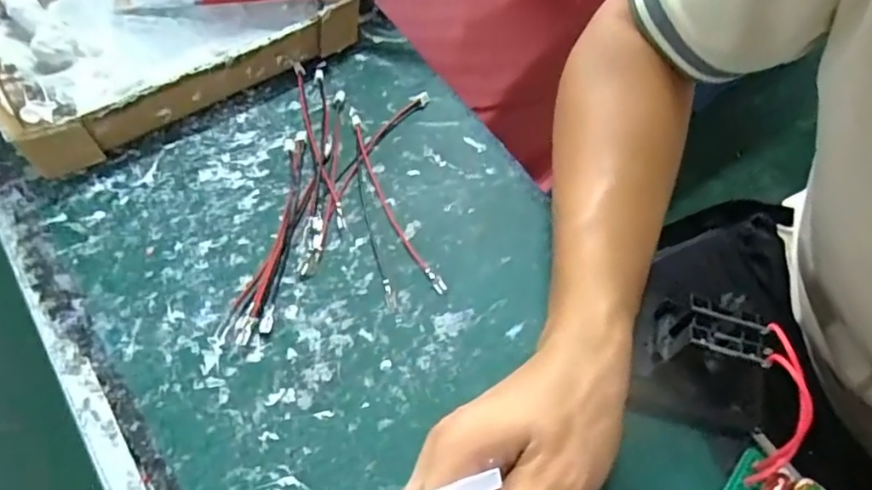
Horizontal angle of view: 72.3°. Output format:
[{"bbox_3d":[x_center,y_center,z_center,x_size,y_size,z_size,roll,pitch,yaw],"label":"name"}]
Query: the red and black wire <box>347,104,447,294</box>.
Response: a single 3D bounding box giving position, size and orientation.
[{"bbox_3d":[-0.030,-0.032,0.368,0.012,0.005,0.147,-21,63,-15],"label":"red and black wire"}]

